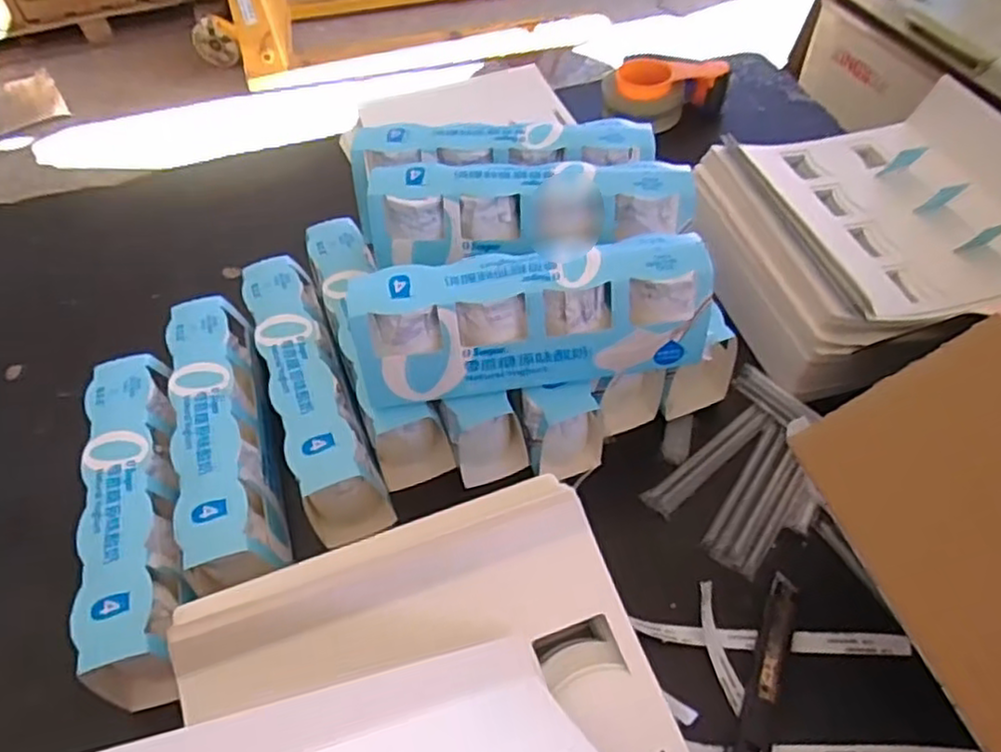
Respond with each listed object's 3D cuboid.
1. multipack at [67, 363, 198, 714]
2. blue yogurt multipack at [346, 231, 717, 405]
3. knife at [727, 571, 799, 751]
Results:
[{"bbox_3d":[-0.291,0.115,0.578,0.075,0.096,0.274,-15,53,-9],"label":"multipack"},{"bbox_3d":[0.024,-0.042,0.554,0.271,0.100,0.063,-6,52,-2],"label":"blue yogurt multipack"},{"bbox_3d":[0.199,0.222,0.526,0.024,0.011,0.153,19,55,16],"label":"knife"}]

